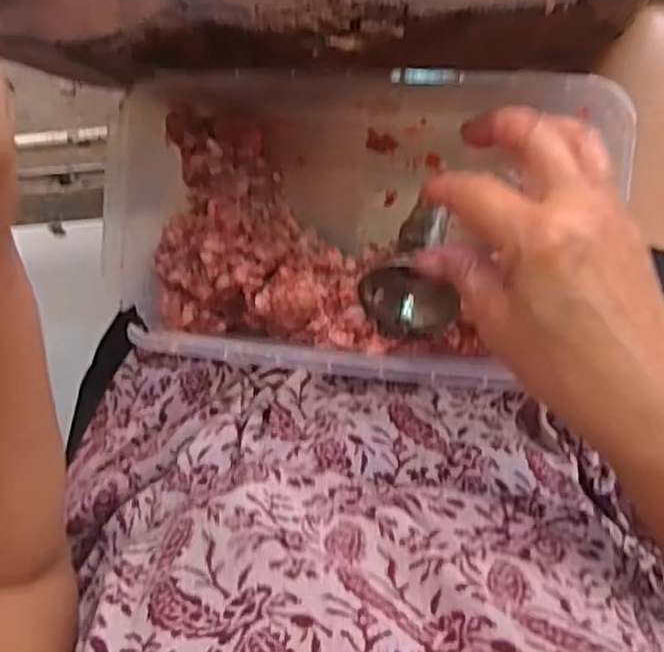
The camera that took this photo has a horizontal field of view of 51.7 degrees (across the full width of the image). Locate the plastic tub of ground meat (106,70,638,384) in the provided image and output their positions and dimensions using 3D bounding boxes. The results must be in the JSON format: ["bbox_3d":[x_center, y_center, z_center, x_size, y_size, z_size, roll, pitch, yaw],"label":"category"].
[{"bbox_3d":[0.036,-0.062,0.386,0.262,0.092,0.162,4,100,0],"label":"plastic tub of ground meat"}]

